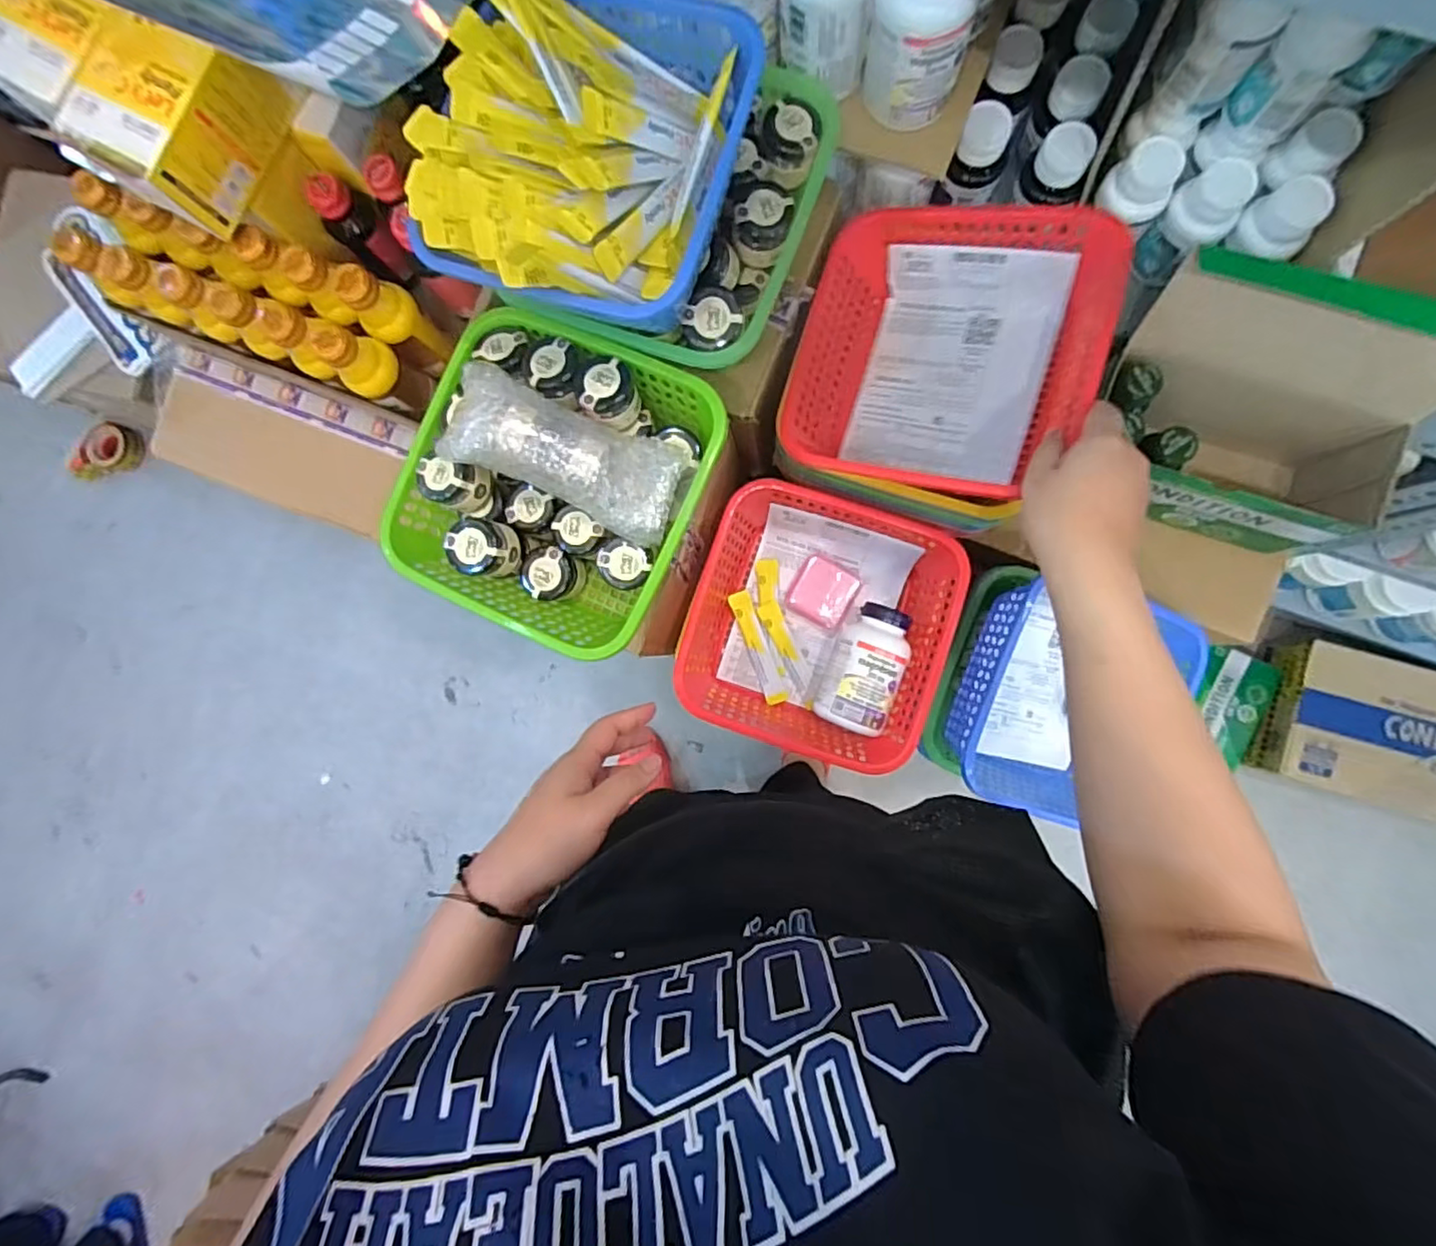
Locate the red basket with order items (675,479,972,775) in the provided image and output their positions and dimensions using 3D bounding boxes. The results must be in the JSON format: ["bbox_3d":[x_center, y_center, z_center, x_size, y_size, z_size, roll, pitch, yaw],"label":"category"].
[{"bbox_3d":[0.094,0.003,0.595,0.217,0.083,0.221,18,89,7],"label":"red basket with order items"}]

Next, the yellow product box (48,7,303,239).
[{"bbox_3d":[-0.351,-0.334,0.419,0.080,0.062,0.113,30,90,7],"label":"yellow product box"}]

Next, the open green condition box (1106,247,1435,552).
[{"bbox_3d":[0.453,-0.169,0.548,0.237,0.217,0.129,23,89,7],"label":"open green condition box"}]

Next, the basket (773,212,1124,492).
[{"bbox_3d":[0.188,-0.216,0.526,0.227,0.088,0.220,12,88,25],"label":"basket"}]

